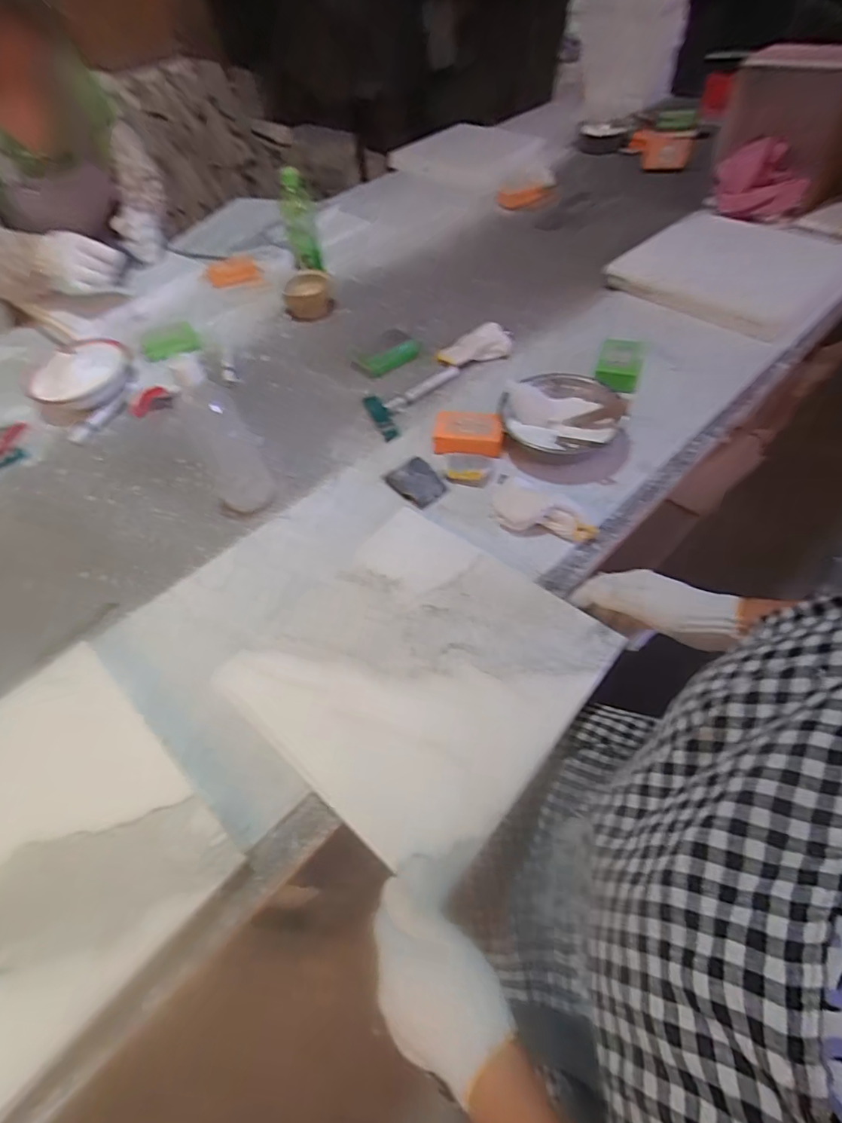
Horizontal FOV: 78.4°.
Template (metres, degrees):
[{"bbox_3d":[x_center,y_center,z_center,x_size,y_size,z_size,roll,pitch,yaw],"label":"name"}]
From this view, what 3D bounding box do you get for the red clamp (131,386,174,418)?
[{"bbox_3d":[-0.441,-0.262,0.839,0.066,0.030,0.022,-30,57,-15],"label":"red clamp"}]

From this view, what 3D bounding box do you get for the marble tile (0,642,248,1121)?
[{"bbox_3d":[-0.353,0.257,0.426,0.295,0.016,0.298,34,61,26],"label":"marble tile"}]

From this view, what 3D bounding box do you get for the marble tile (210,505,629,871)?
[{"bbox_3d":[-0.001,0.103,0.525,0.293,0.014,0.299,33,62,26],"label":"marble tile"}]

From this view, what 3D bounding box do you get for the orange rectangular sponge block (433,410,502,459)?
[{"bbox_3d":[0.067,-0.179,0.723,0.093,0.034,0.065,4,53,9],"label":"orange rectangular sponge block"}]

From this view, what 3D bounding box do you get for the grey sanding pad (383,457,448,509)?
[{"bbox_3d":[-0.005,-0.106,0.683,0.057,0.012,0.081,-32,56,-18],"label":"grey sanding pad"}]

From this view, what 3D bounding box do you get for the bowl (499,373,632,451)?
[{"bbox_3d":[0.194,-0.203,0.712,0.156,0.055,0.156,-3,53,4],"label":"bowl"}]

